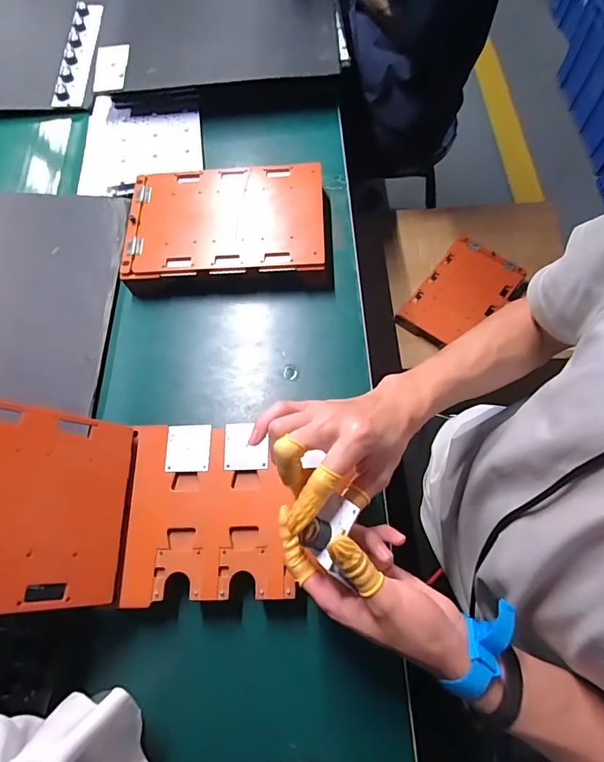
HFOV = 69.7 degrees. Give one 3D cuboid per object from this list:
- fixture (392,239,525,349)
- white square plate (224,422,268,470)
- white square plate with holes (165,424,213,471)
[{"bbox_3d":[0.343,-0.180,0.925,0.173,0.057,0.238,37,75,16],"label":"fixture"},{"bbox_3d":[-0.057,0.067,0.449,0.047,0.004,0.048,-4,70,11],"label":"white square plate"},{"bbox_3d":[-0.119,0.069,0.451,0.045,0.004,0.049,-2,68,3],"label":"white square plate with holes"}]

